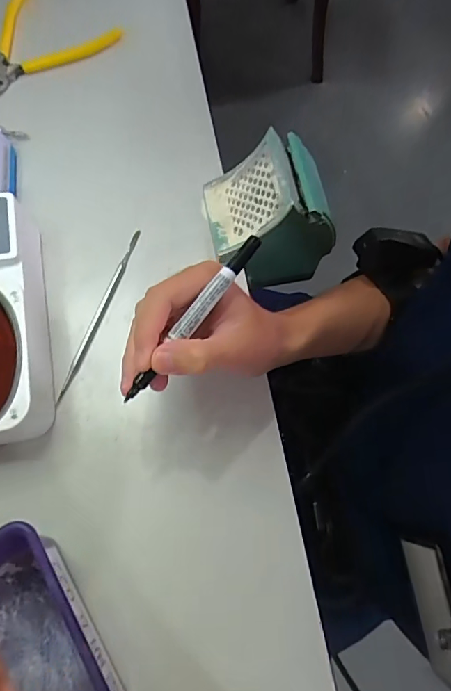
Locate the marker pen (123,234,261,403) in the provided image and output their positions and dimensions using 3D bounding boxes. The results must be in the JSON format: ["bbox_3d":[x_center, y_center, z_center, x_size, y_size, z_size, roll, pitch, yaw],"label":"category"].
[{"bbox_3d":[-0.020,-0.017,0.297,0.009,0.009,0.129,37,85,11],"label":"marker pen"}]

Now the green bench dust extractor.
[{"bbox_3d":[0.040,-0.120,0.432,0.111,0.125,0.082,-13,73,-4],"label":"green bench dust extractor"}]

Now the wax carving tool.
[{"bbox_3d":[-0.108,-0.030,0.406,0.010,0.009,0.168,18,73,5],"label":"wax carving tool"}]

